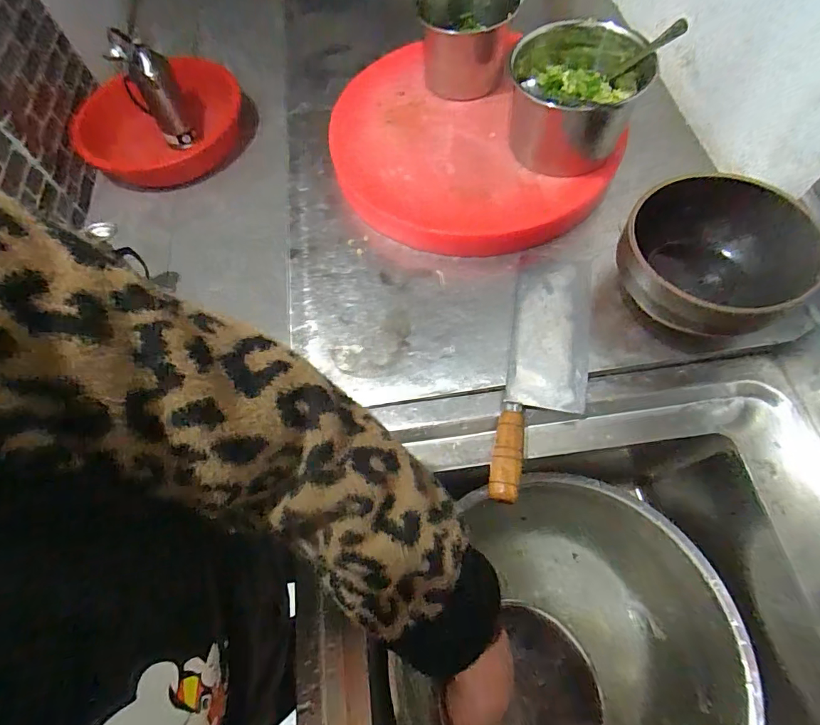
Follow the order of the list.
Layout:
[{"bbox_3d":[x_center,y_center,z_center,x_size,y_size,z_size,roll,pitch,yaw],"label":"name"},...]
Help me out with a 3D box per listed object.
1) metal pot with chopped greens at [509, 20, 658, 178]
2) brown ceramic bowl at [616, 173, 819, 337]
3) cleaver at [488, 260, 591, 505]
[{"bbox_3d":[0.201,-0.329,0.548,0.156,0.116,0.148,-1,67,3],"label":"metal pot with chopped greens"},{"bbox_3d":[0.322,-0.108,0.484,0.172,0.105,0.175,-1,67,3],"label":"brown ceramic bowl"},{"bbox_3d":[0.153,0.005,0.493,0.090,0.027,0.301,10,68,7],"label":"cleaver"}]

